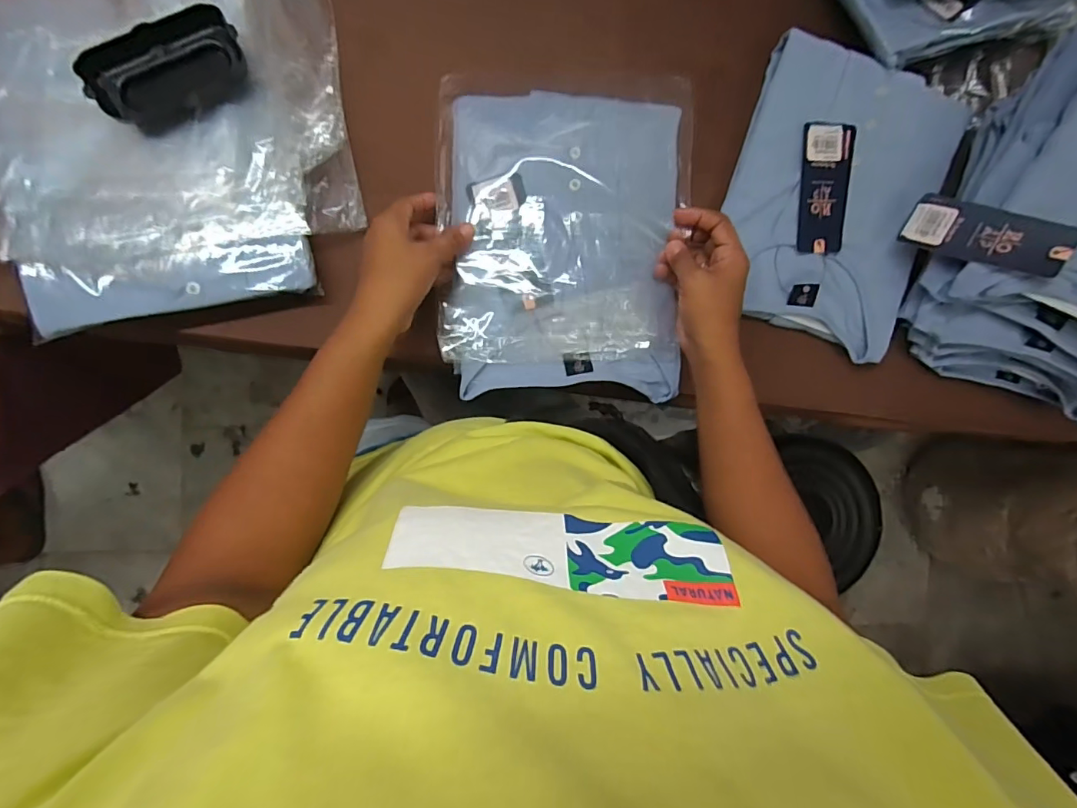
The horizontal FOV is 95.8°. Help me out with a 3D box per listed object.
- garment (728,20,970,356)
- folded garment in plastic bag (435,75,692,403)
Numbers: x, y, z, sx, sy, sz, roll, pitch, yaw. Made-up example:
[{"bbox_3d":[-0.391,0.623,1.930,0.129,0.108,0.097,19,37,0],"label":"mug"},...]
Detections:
[{"bbox_3d":[0.303,-0.202,0.491,0.216,0.042,0.254,18,88,-9],"label":"garment"},{"bbox_3d":[0.024,-0.155,0.444,0.222,0.033,0.284,-1,91,-9],"label":"folded garment in plastic bag"}]

